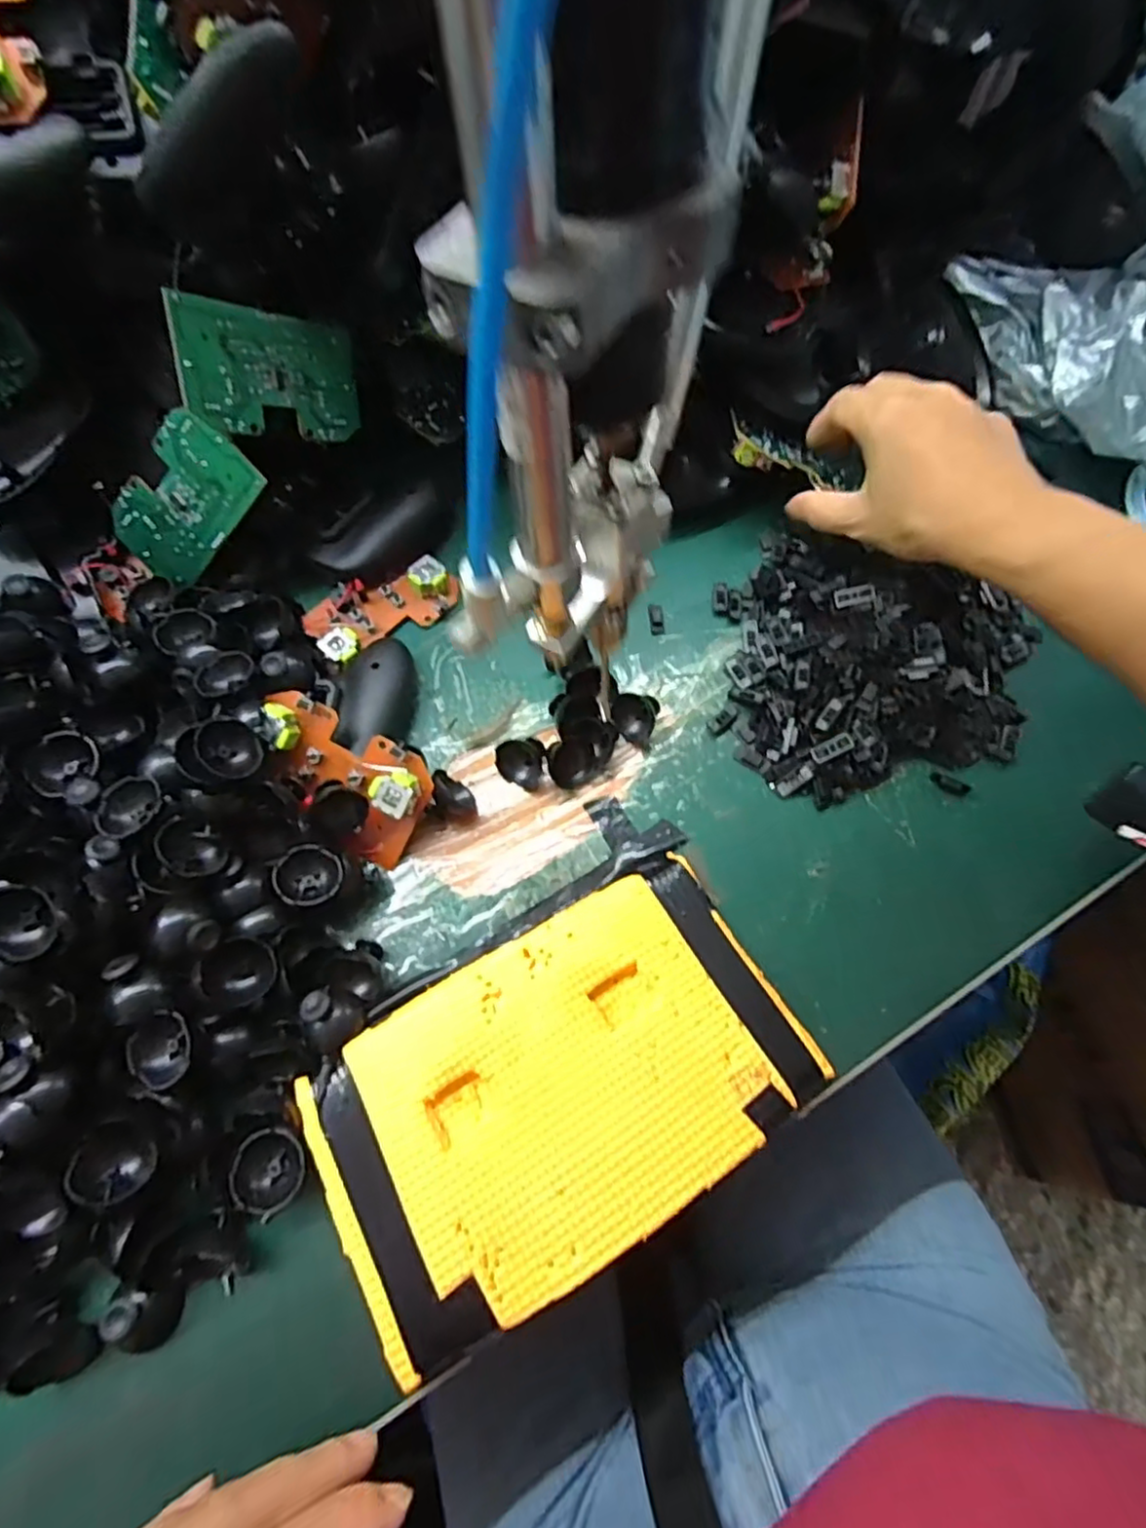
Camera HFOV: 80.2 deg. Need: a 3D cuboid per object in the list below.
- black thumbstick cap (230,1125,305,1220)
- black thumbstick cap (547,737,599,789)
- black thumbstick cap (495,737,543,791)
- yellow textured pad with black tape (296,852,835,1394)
[{"bbox_3d":[-0.118,0.161,0.270,0.026,0.017,0.029,-20,68,-9],"label":"black thumbstick cap"},{"bbox_3d":[0.000,0.000,0.347,0.025,0.015,0.024,0,66,0],"label":"black thumbstick cap"},{"bbox_3d":[-0.027,-0.001,0.348,0.024,0.012,0.024,0,66,0],"label":"black thumbstick cap"},{"bbox_3d":[-0.004,0.131,0.285,0.189,0.018,0.122,-28,69,-12],"label":"yellow textured pad with black tape"}]

